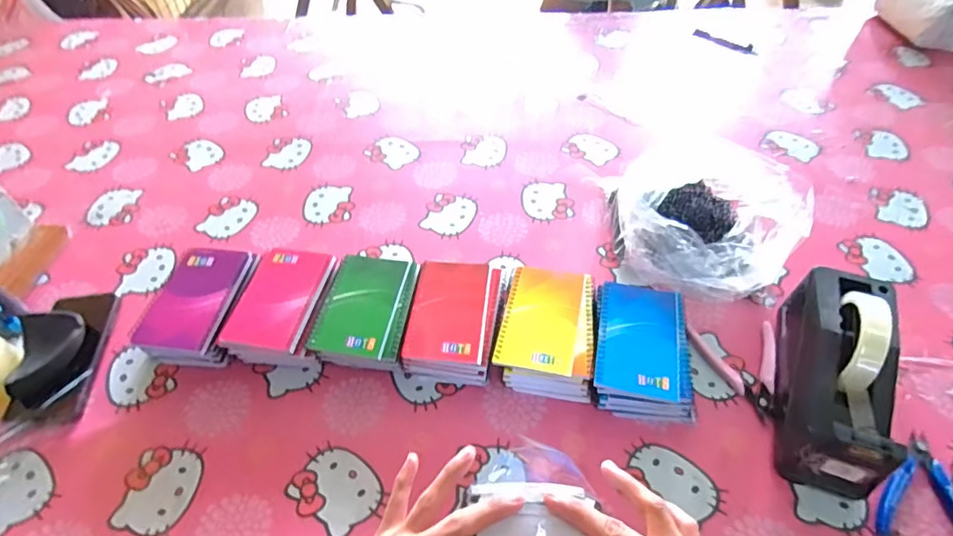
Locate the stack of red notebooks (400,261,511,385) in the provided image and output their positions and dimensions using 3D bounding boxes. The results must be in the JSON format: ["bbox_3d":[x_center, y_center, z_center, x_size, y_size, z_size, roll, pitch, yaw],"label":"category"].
[{"bbox_3d":[-0.025,0.062,0.568,0.101,0.051,0.138,7,52,7],"label":"stack of red notebooks"}]

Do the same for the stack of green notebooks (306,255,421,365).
[{"bbox_3d":[-0.124,0.054,0.577,0.096,0.051,0.126,6,51,7],"label":"stack of green notebooks"}]

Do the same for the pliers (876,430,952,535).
[{"bbox_3d":[0.421,0.208,0.461,0.082,0.013,0.115,20,55,16],"label":"pliers"}]

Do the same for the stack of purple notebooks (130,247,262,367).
[{"bbox_3d":[-0.323,0.047,0.584,0.105,0.055,0.138,8,52,7],"label":"stack of purple notebooks"}]

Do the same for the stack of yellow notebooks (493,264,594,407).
[{"bbox_3d":[0.078,0.071,0.557,0.105,0.053,0.134,8,52,7],"label":"stack of yellow notebooks"}]

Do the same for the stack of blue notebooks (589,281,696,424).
[{"bbox_3d":[0.180,0.088,0.541,0.107,0.052,0.140,8,52,7],"label":"stack of blue notebooks"}]

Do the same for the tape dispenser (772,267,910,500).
[{"bbox_3d":[0.354,0.100,0.481,0.082,0.120,0.202,14,53,11],"label":"tape dispenser"}]

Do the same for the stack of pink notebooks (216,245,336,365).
[{"bbox_3d":[-0.220,0.049,0.581,0.092,0.054,0.133,8,52,7],"label":"stack of pink notebooks"}]

